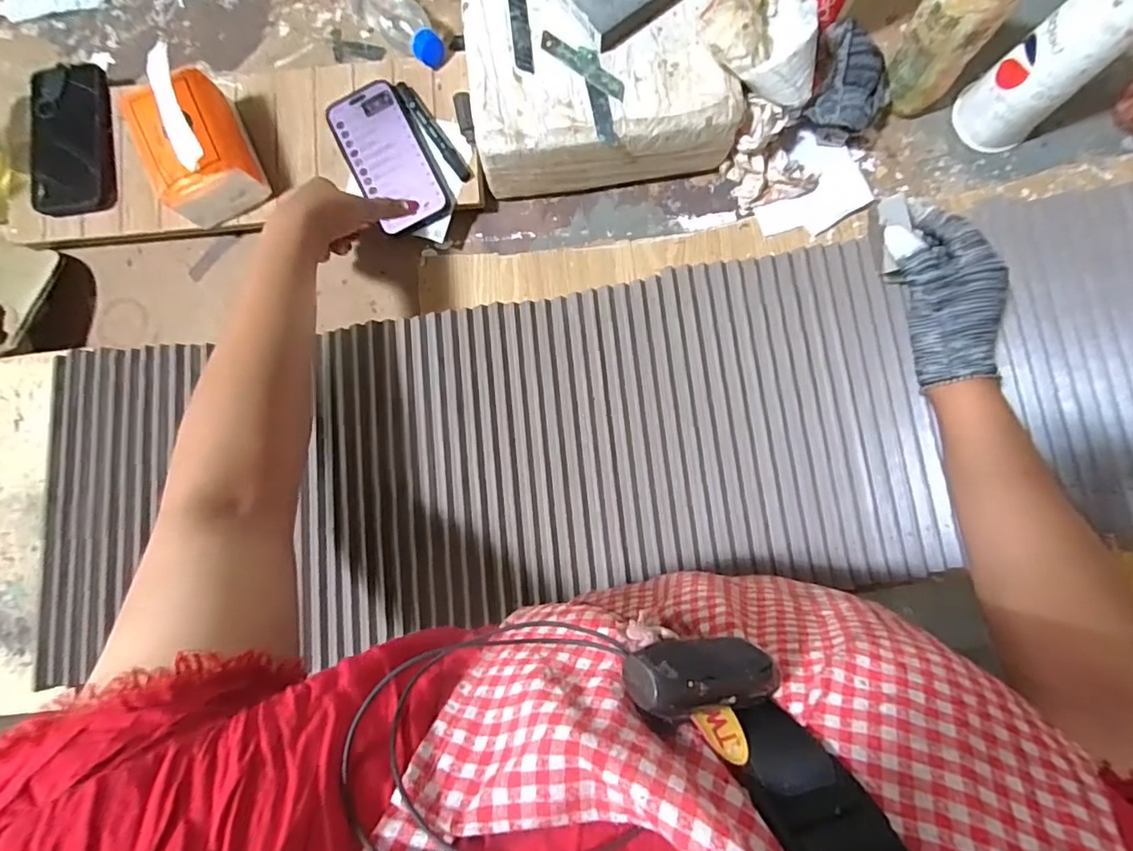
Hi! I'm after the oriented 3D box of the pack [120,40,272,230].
[{"bbox_3d":[-0.378,-0.282,0.533,0.112,0.090,0.124,-25,89,5],"label":"pack"}]

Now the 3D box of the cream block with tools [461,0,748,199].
[{"bbox_3d":[0.036,-0.361,0.559,0.256,0.103,0.207,-5,91,5],"label":"cream block with tools"}]

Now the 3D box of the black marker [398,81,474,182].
[{"bbox_3d":[-0.141,-0.310,0.572,0.017,0.017,0.128,-36,88,5],"label":"black marker"}]

